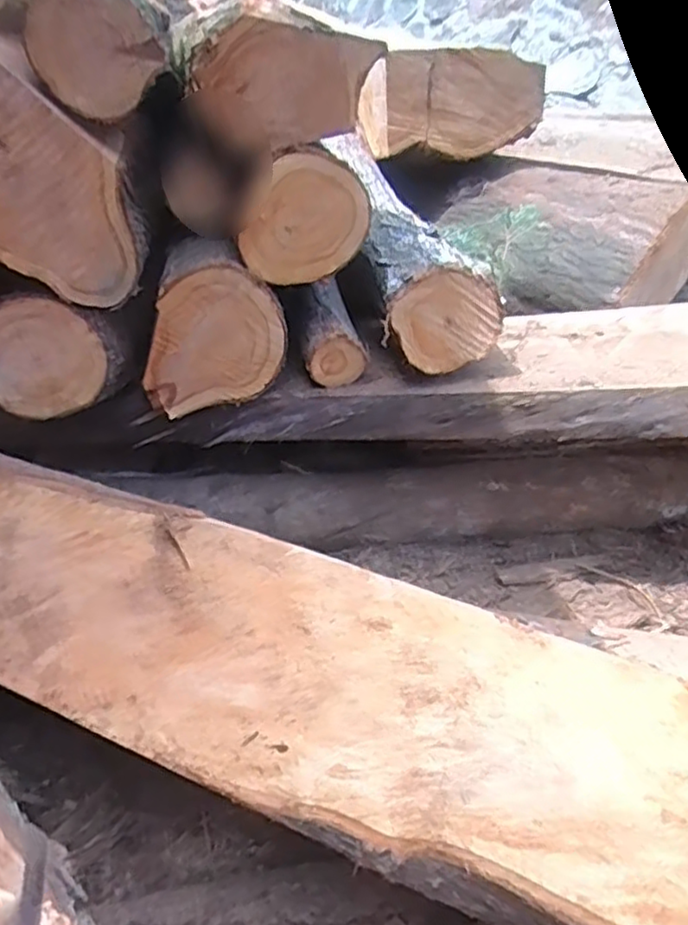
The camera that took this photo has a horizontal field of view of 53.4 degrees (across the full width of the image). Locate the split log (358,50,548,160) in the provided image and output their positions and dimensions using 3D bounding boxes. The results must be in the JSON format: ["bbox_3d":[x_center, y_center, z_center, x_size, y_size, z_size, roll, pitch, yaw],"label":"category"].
[{"bbox_3d":[0.249,-0.867,1.683,0.353,0.205,0.329,-2,24,-12],"label":"split log"}]

